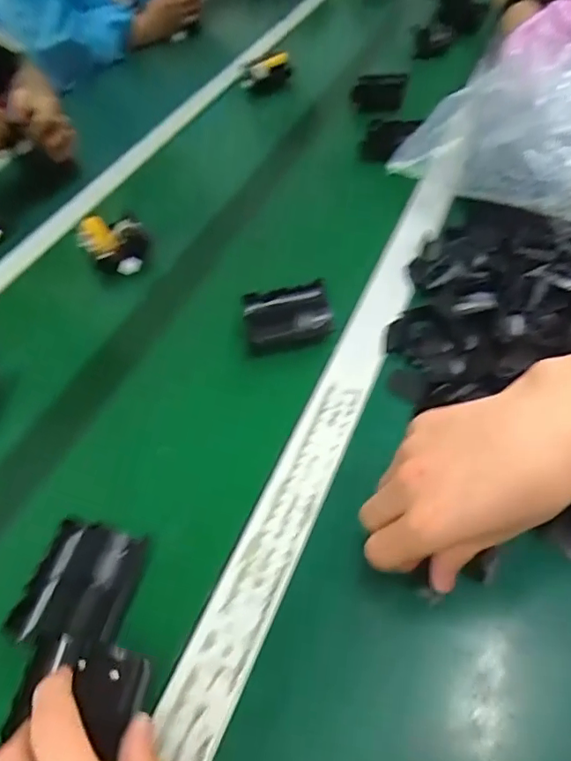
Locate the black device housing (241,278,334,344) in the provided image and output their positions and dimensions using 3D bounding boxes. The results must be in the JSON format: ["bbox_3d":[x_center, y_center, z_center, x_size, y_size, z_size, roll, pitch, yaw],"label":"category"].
[{"bbox_3d":[0.002,-0.062,0.503,0.077,0.029,0.059,-11,48,2],"label":"black device housing"}]

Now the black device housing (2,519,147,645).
[{"bbox_3d":[-0.131,0.131,0.350,0.064,0.012,0.078,4,50,15],"label":"black device housing"}]

